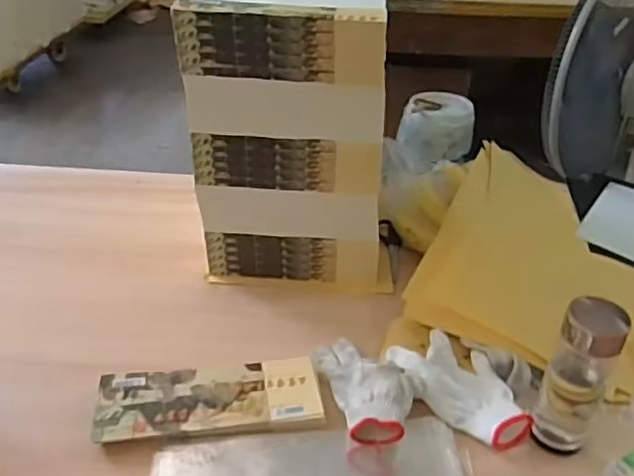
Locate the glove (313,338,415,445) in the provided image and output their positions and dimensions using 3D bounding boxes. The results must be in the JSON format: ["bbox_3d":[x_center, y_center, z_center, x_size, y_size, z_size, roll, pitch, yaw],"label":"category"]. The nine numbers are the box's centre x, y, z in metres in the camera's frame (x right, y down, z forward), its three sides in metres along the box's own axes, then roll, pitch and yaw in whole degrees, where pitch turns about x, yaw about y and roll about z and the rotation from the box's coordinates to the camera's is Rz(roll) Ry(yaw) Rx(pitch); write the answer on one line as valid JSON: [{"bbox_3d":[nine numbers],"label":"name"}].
[{"bbox_3d":[0.063,0.179,0.807,0.088,0.043,0.182,-9,35,-16],"label":"glove"}]

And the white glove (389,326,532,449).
[{"bbox_3d":[0.180,0.186,0.810,0.117,0.041,0.174,-16,38,-25],"label":"white glove"}]

